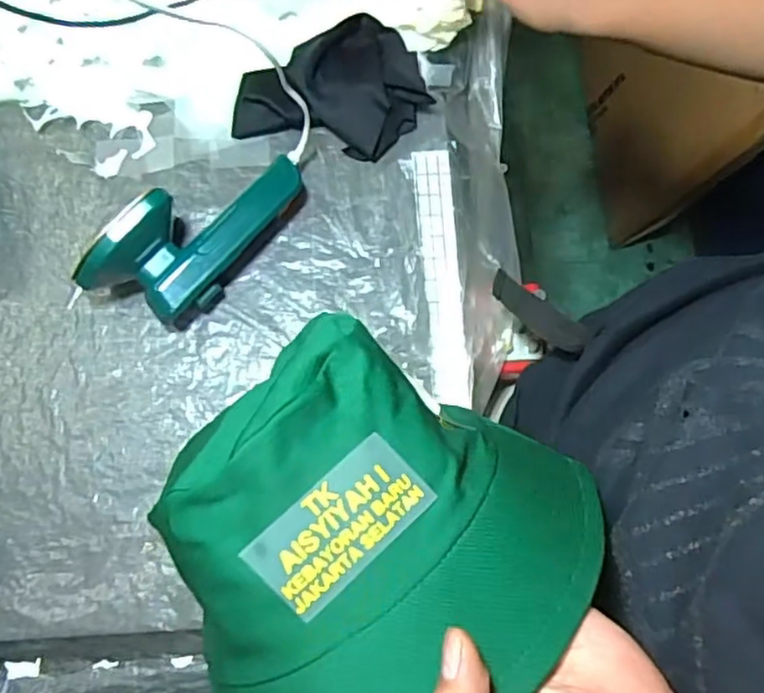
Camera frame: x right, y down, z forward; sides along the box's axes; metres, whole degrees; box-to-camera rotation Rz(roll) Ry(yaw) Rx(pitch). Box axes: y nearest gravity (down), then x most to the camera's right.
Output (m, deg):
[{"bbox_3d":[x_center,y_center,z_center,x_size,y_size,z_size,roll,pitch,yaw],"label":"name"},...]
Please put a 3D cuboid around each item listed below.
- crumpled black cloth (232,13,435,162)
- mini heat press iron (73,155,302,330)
[{"bbox_3d":[-0.043,-0.241,0.589,0.160,0.033,0.132,7,76,2],"label":"crumpled black cloth"},{"bbox_3d":[-0.145,-0.092,0.535,0.191,0.070,0.074,-43,79,-10],"label":"mini heat press iron"}]

